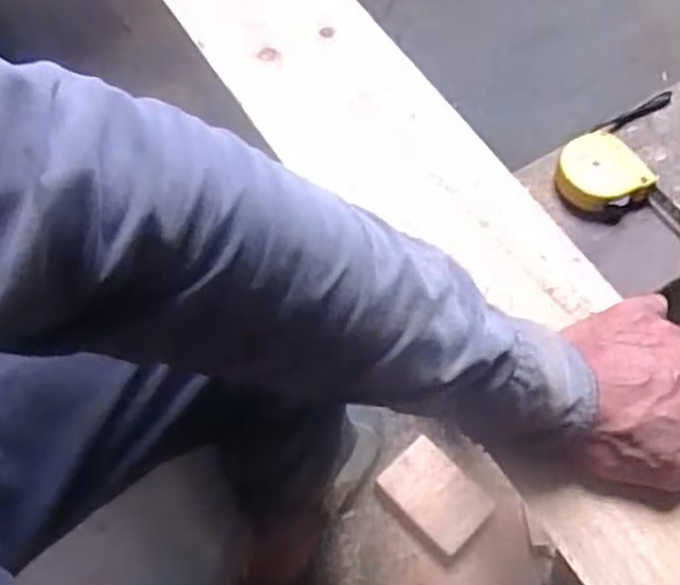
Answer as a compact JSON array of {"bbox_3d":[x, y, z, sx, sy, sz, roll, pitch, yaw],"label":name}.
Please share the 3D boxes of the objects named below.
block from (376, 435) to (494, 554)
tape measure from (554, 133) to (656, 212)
[{"bbox_3d":[0.109,0.235,0.895,0.080,0.026,0.119,-40,63,-19],"label":"block"},{"bbox_3d":[0.182,-0.082,0.542,0.049,0.021,0.056,-27,60,-12],"label":"tape measure"}]

